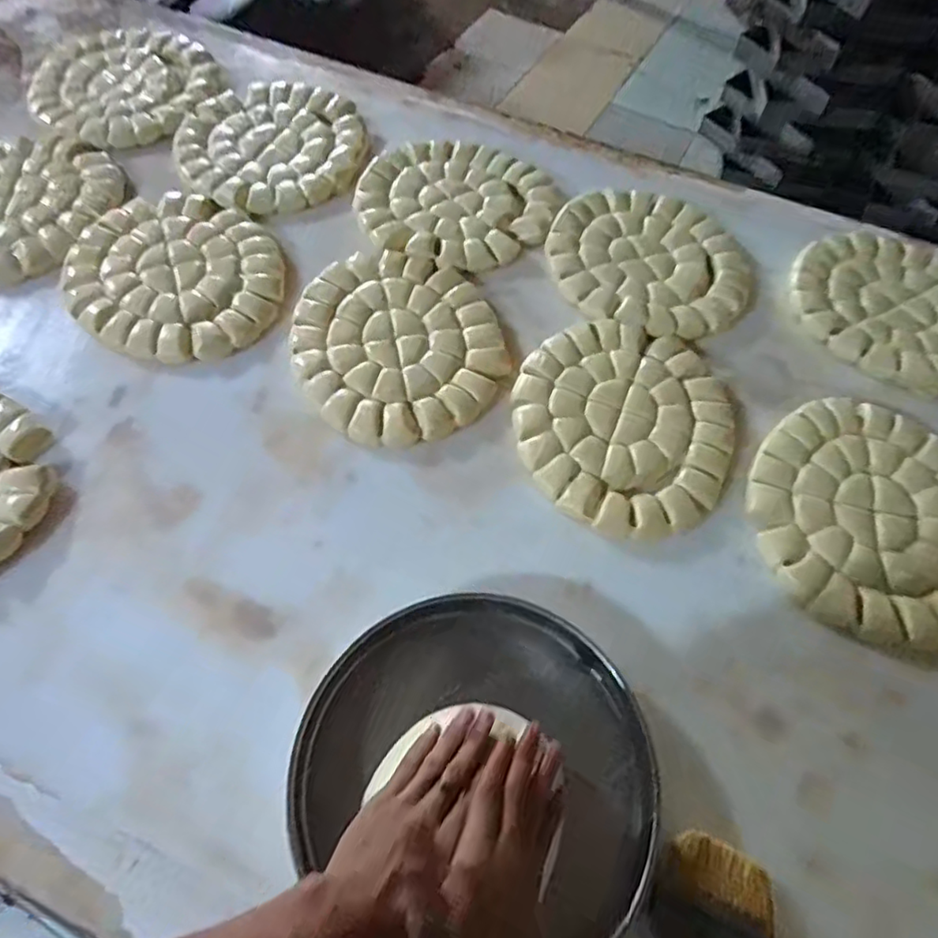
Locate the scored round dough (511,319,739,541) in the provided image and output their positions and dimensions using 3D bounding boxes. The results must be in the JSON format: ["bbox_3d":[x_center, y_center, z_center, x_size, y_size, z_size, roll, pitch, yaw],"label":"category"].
[{"bbox_3d":[0.187,-0.060,0.751,0.266,0.016,0.279,1,62,-2],"label":"scored round dough"}]

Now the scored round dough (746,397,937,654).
[{"bbox_3d":[0.472,0.052,0.698,0.275,0.019,0.288,1,62,-2],"label":"scored round dough"}]

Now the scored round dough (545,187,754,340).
[{"bbox_3d":[0.260,-0.306,0.879,0.283,0.016,0.263,20,63,8],"label":"scored round dough"}]

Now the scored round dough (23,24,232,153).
[{"bbox_3d":[-0.578,-0.662,1.030,0.291,0.019,0.338,-25,66,-15],"label":"scored round dough"}]

